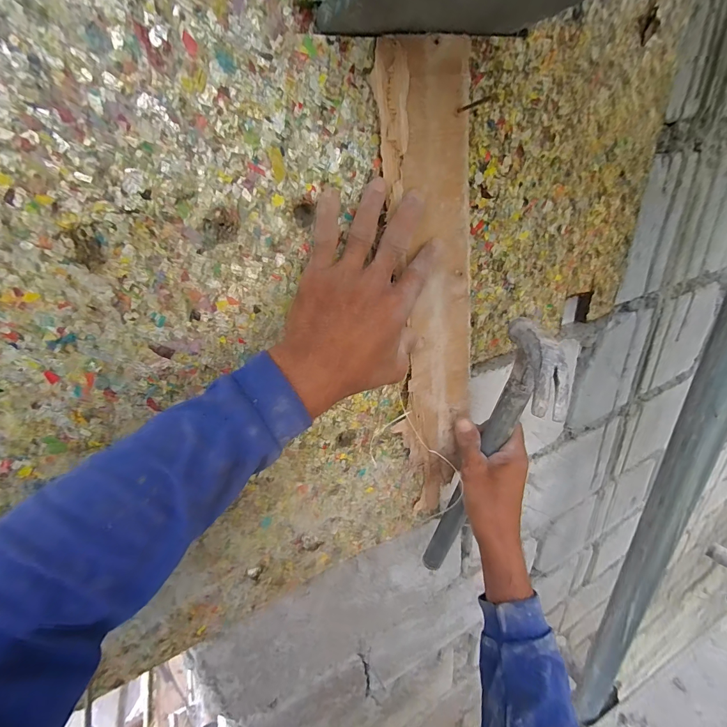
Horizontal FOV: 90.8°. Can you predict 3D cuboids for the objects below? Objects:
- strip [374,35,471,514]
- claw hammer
[{"bbox_3d":[0.070,-0.034,0.352,0.085,0.439,0.012,-18,27,-23],"label":"strip"},{"bbox_3d":[0.133,0.121,0.411,0.034,0.337,0.115,17,31,5],"label":"claw hammer"}]

